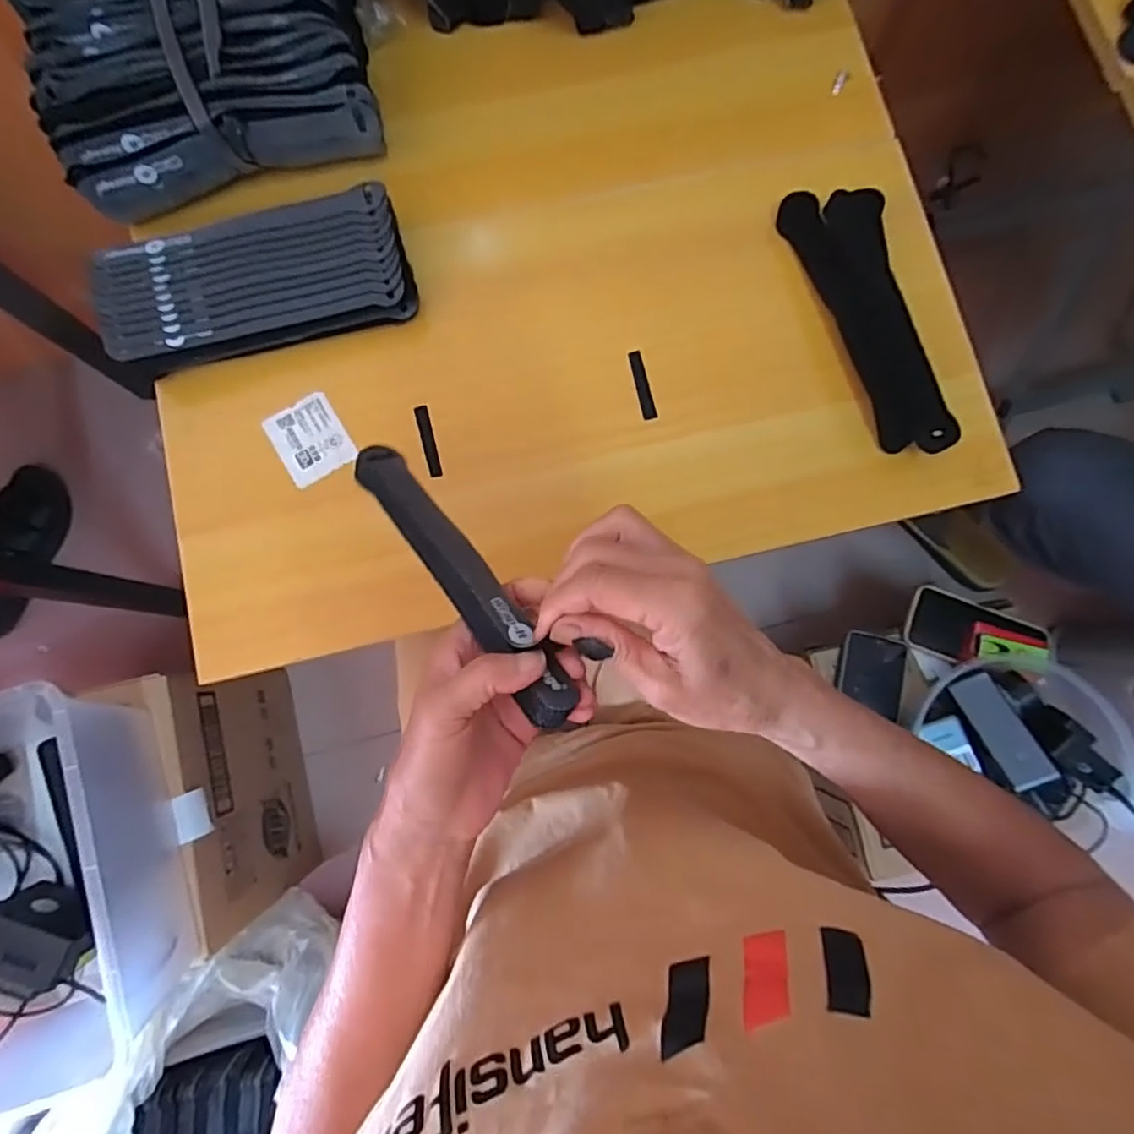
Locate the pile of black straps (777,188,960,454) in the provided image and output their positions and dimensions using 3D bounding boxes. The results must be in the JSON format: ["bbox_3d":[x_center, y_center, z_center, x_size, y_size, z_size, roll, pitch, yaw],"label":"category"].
[{"bbox_3d":[0.216,-0.180,0.452,0.067,0.037,0.208,-11,83,-2],"label":"pile of black straps"}]

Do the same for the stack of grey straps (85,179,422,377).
[{"bbox_3d":[-0.212,-0.197,0.439,0.201,0.052,0.087,-17,83,-3],"label":"stack of grey straps"}]

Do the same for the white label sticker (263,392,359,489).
[{"bbox_3d":[-0.184,-0.092,0.447,0.049,0.004,0.057,-31,84,-4],"label":"white label sticker"}]

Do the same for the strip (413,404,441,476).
[{"bbox_3d":[-0.100,-0.091,0.449,0.010,0.004,0.055,-15,83,-2],"label":"strip"}]

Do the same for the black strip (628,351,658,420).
[{"bbox_3d":[0.056,-0.135,0.460,0.010,0.004,0.054,-13,83,-2],"label":"black strip"}]

